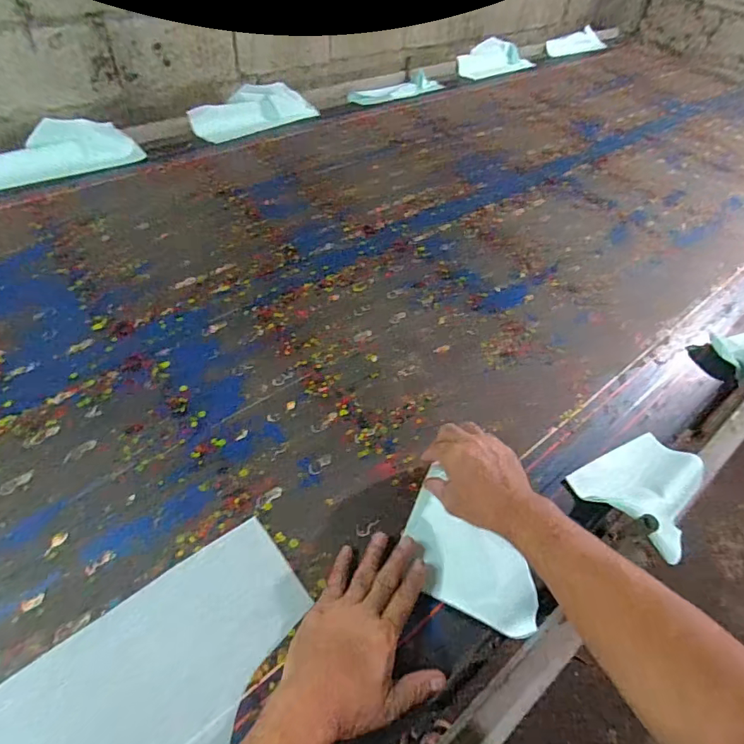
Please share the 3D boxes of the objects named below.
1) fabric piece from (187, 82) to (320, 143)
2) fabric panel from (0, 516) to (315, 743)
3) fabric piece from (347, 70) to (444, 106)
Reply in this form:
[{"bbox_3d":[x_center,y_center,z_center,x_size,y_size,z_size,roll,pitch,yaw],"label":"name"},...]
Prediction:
[{"bbox_3d":[-0.322,-0.718,1.249,0.352,0.063,0.115,-28,59,-25],"label":"fabric piece"},{"bbox_3d":[-0.222,0.309,0.436,0.346,0.007,0.170,-31,60,-27],"label":"fabric panel"},{"bbox_3d":[0.091,-0.912,1.466,0.352,0.036,0.086,-28,59,-25],"label":"fabric piece"}]

